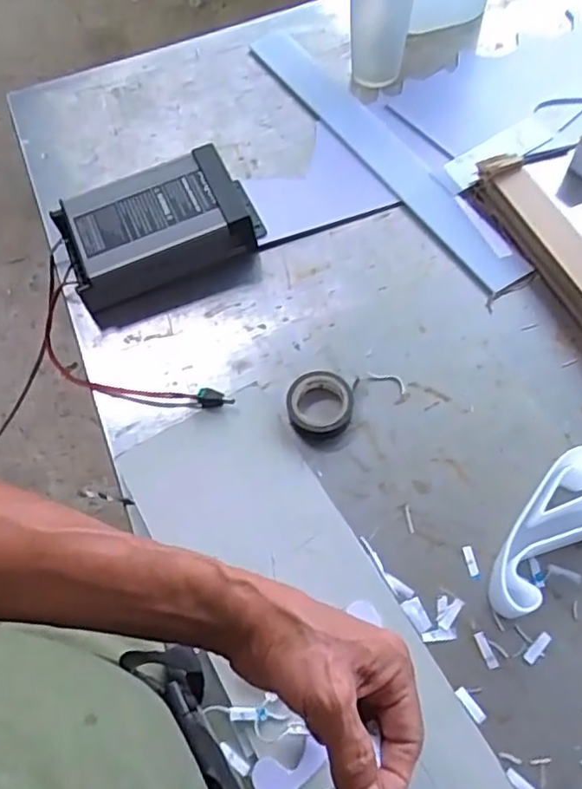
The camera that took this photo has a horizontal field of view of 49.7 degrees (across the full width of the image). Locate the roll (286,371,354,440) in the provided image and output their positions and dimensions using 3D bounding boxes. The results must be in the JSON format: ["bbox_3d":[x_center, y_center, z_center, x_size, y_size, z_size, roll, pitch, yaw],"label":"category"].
[{"bbox_3d":[0.026,0.010,0.546,0.057,0.017,0.057,-2,63,3],"label":"roll"}]

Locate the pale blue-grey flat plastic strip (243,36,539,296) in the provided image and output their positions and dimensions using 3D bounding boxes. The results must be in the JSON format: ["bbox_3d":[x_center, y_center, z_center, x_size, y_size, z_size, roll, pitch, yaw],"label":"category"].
[{"bbox_3d":[0.092,-0.276,0.700,0.064,0.012,0.456,-29,65,-11],"label":"pale blue-grey flat plastic strip"}]

